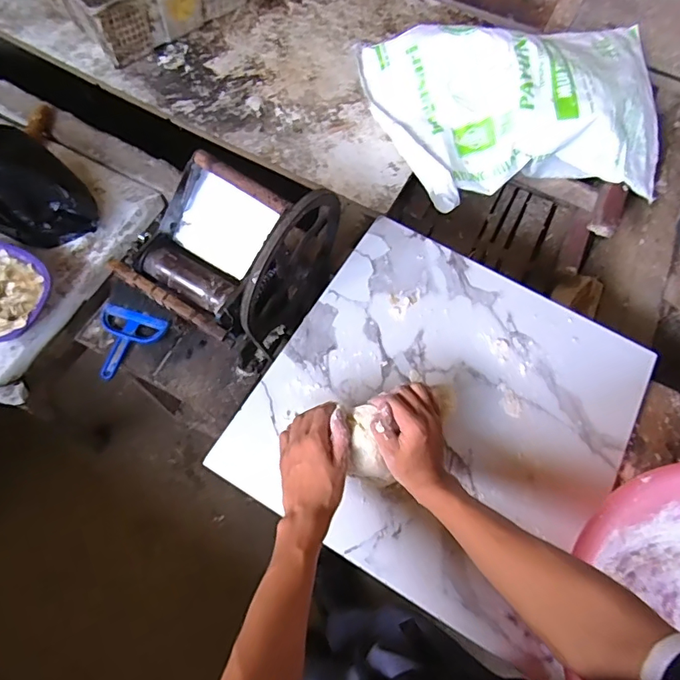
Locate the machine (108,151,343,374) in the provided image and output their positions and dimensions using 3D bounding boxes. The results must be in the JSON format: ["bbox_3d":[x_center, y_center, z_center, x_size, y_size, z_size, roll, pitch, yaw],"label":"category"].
[{"bbox_3d":[-0.175,-0.138,0.835,0.232,0.343,0.279,33,68,10],"label":"machine"}]

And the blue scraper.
[{"bbox_3d":[-0.428,0.008,0.944,0.137,0.017,0.141,18,67,3],"label":"blue scraper"}]

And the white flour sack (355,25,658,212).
[{"bbox_3d":[0.419,-0.546,1.114,0.685,0.169,0.433,-7,68,-8],"label":"white flour sack"}]

